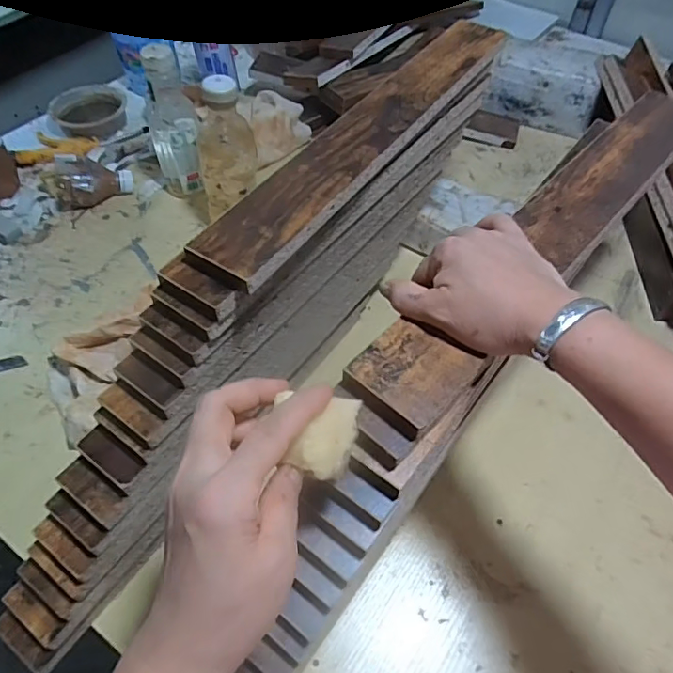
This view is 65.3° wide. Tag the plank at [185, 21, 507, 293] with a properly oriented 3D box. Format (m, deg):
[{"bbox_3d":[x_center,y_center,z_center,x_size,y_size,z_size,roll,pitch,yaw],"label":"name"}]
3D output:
[{"bbox_3d":[0.040,-0.199,0.488,0.063,0.014,0.455,28,59,19],"label":"plank"}]

